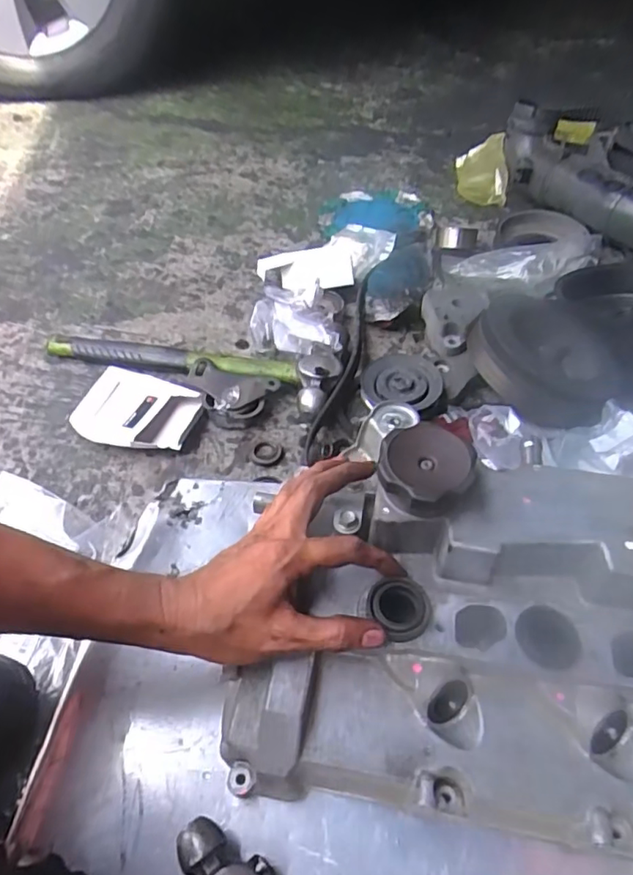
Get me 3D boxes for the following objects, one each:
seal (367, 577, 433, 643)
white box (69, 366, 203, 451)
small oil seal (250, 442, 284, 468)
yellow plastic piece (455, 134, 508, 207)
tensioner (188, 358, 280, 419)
[{"bbox_3d":[0.058,0.118,0.390,0.043,0.012,0.041,-2,50,0],"label":"seal"},{"bbox_3d":[-0.198,-0.028,0.636,0.116,0.038,0.101,15,53,13],"label":"white box"},{"bbox_3d":[-0.053,0.019,0.620,0.034,0.004,0.038,-33,57,-23],"label":"small oil seal"},{"bbox_3d":[0.312,-0.507,1.072,0.109,0.118,0.038,20,54,17],"label":"yellow plastic piece"},{"bbox_3d":[-0.101,-0.052,0.653,0.099,0.029,0.061,14,52,12],"label":"tensioner"}]

